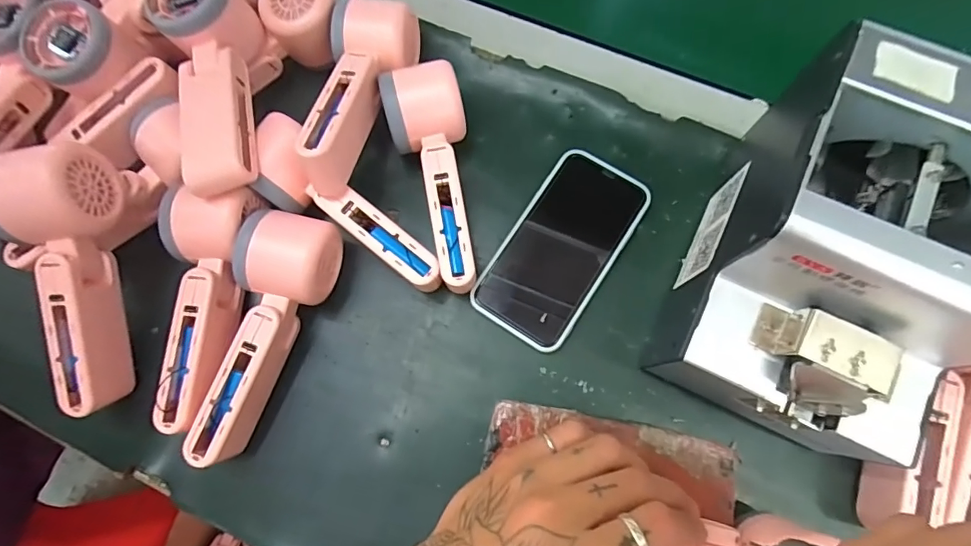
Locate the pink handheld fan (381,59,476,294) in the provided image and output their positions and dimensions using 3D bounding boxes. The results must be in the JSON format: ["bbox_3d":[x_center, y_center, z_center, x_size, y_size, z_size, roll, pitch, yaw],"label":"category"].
[{"bbox_3d":[-0.028,-0.065,0.349,0.053,0.060,0.155,-16,75,-3],"label":"pink handheld fan"}]

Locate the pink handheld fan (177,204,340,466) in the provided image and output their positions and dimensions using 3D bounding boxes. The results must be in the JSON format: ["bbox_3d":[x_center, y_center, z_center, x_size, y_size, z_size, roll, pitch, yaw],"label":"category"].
[{"bbox_3d":[-0.149,0.041,0.327,0.052,0.058,0.164,15,76,6],"label":"pink handheld fan"}]

